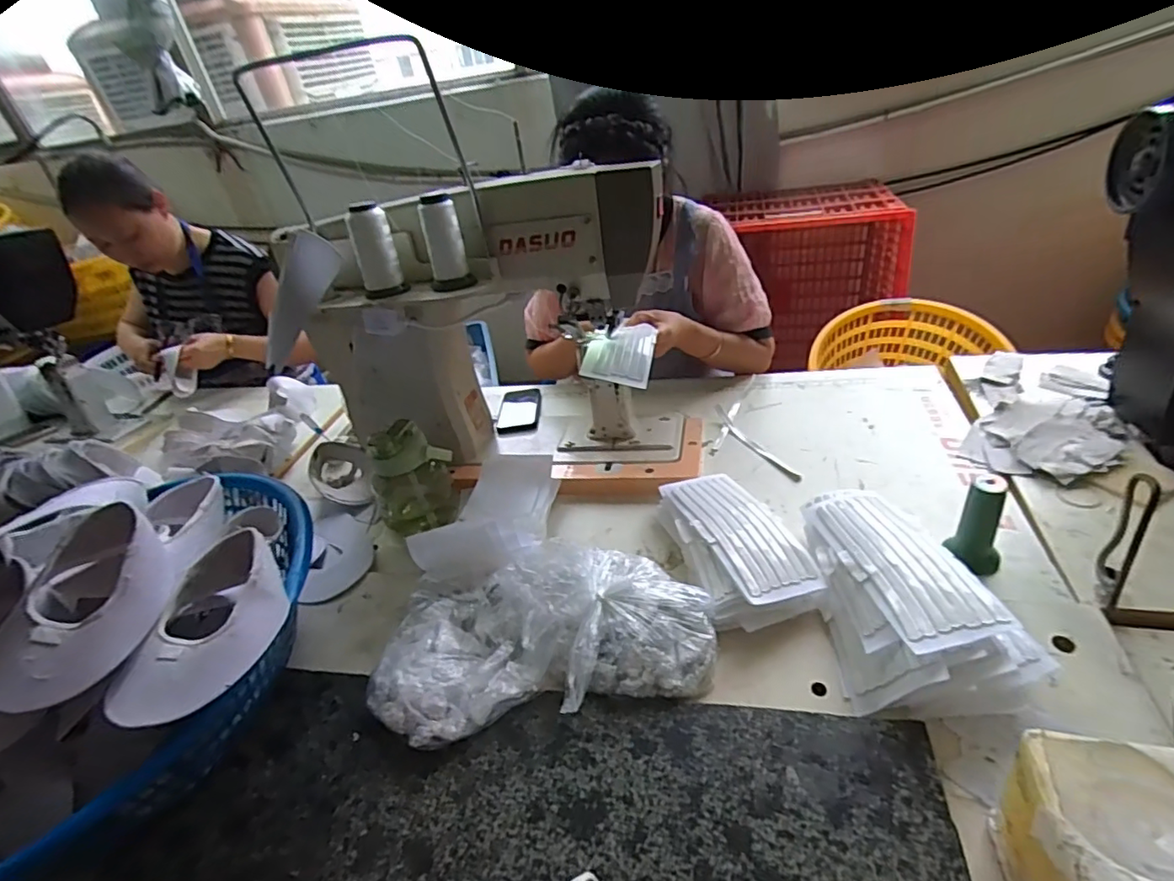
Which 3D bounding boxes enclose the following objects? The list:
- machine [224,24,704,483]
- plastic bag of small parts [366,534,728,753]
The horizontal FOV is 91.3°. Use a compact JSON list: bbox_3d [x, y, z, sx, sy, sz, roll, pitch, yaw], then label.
[{"bbox_3d":[-0.141,-0.160,0.904,0.599,0.437,0.282,-7,36,5],"label":"machine"},{"bbox_3d":[-0.052,0.215,0.663,0.377,0.072,0.206,-12,36,-2],"label":"plastic bag of small parts"}]

